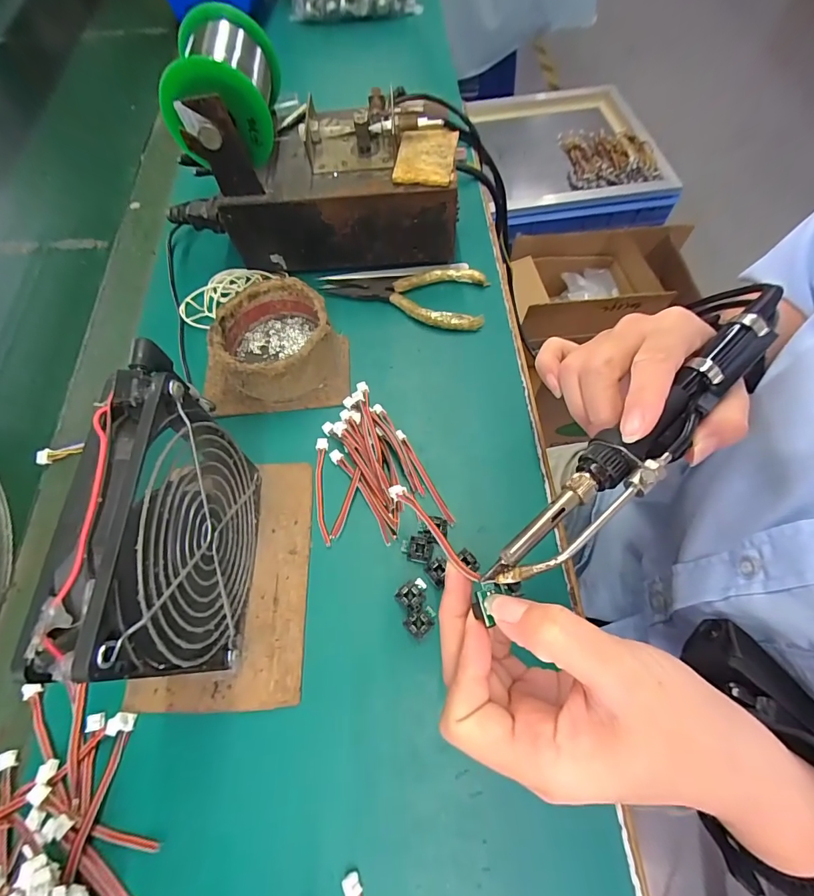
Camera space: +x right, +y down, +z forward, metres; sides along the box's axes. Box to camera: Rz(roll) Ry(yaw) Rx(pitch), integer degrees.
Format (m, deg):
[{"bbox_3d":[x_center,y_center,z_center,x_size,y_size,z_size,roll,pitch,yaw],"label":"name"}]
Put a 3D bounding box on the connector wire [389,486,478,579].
[{"bbox_3d":[0.010,0.038,0.204,0.008,0.004,0.071,-33,42,-12],"label":"connector wire"}]

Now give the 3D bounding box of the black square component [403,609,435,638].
[{"bbox_3d":[0.007,0.101,0.248,0.014,0.009,0.014,38,72,18],"label":"black square component"}]

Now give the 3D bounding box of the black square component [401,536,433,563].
[{"bbox_3d":[0.006,0.062,0.264,0.019,0.008,0.014,10,66,7],"label":"black square component"}]

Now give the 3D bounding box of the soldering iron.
[{"bbox_3d":[0.110,-0.009,0.189,0.192,0.018,0.027,-40,69,-13],"label":"soldering iron"}]

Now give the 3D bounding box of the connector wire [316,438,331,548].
[{"bbox_3d":[-0.057,0.028,0.287,0.009,0.005,0.074,-6,65,0],"label":"connector wire"}]

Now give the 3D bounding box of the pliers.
[{"bbox_3d":[-0.003,-0.128,0.353,0.134,0.010,0.058,9,66,7],"label":"pliers"}]

